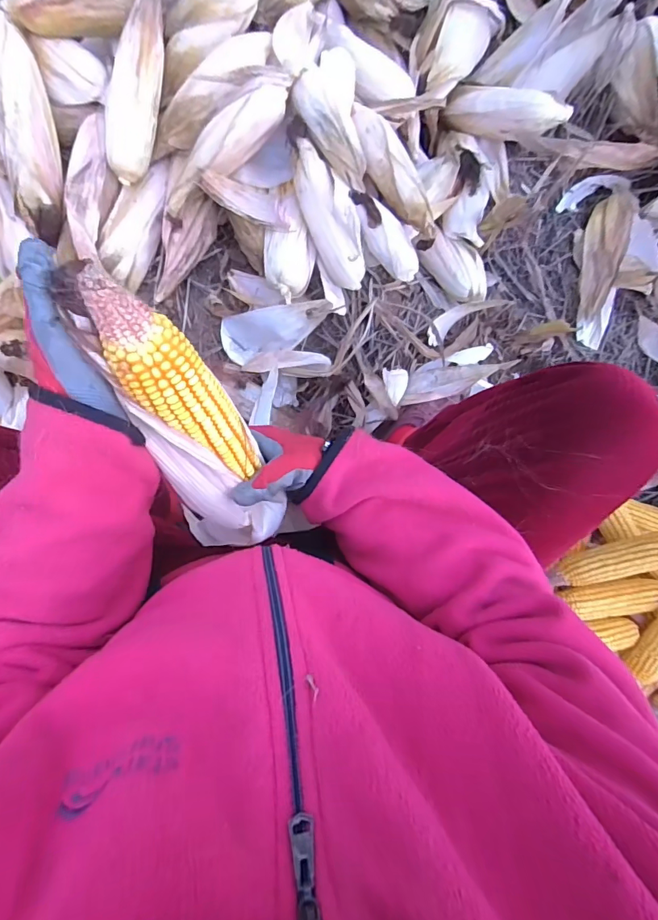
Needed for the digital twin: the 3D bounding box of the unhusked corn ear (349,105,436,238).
[{"bbox_3d":[0.088,-0.420,0.649,0.063,0.058,0.216,-26,96,-4],"label":"unhusked corn ear"}]

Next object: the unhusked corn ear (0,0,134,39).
[{"bbox_3d":[-0.334,-0.593,0.581,0.165,0.053,0.056,-11,95,-6],"label":"unhusked corn ear"}]

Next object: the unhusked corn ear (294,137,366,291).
[{"bbox_3d":[0.003,-0.349,0.641,0.063,0.051,0.198,-28,119,-4],"label":"unhusked corn ear"}]

